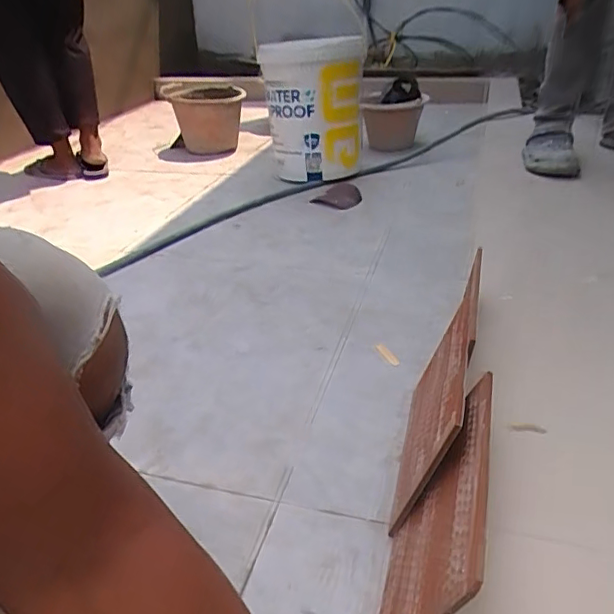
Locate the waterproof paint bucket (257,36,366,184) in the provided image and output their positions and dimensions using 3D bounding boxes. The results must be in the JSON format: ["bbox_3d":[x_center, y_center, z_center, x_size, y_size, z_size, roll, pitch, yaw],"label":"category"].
[{"bbox_3d":[0.023,-0.565,1.627,0.276,0.369,0.282,-2,31,1],"label":"waterproof paint bucket"}]

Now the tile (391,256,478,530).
[{"bbox_3d":[0.162,0.089,0.696,0.014,0.184,0.341,25,39,3],"label":"tile"}]

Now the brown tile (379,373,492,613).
[{"bbox_3d":[0.121,0.196,0.534,0.013,0.178,0.241,28,37,1],"label":"brown tile"}]

